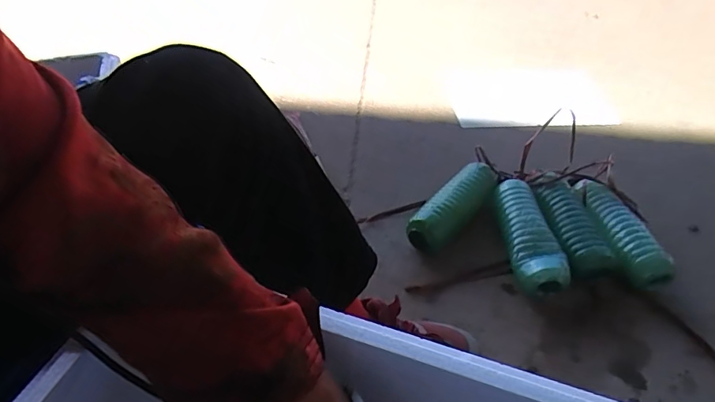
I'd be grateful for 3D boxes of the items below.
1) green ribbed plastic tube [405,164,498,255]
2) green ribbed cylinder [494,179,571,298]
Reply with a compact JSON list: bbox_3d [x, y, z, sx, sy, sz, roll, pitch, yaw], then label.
[{"bbox_3d":[0.171,0.015,0.837,0.082,0.065,0.227,31,51,26],"label":"green ribbed plastic tube"},{"bbox_3d":[0.284,0.060,0.797,0.074,0.073,0.220,0,44,-3],"label":"green ribbed cylinder"}]

